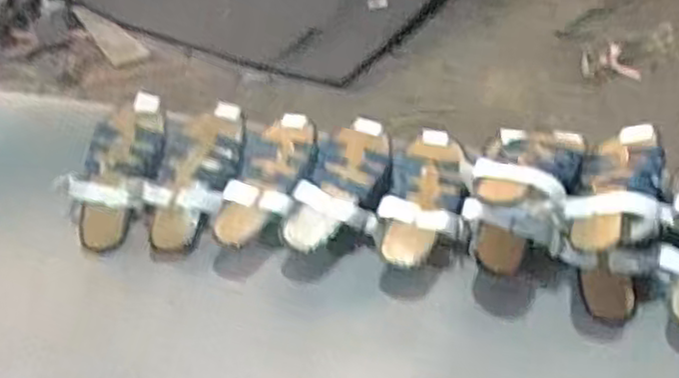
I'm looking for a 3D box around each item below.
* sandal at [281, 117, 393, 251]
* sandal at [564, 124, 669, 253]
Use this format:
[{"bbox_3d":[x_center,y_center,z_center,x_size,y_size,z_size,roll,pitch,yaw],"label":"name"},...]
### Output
[{"bbox_3d":[0.012,0.003,0.909,0.108,0.061,0.227,10,44,19],"label":"sandal"},{"bbox_3d":[0.323,-0.002,0.803,0.095,0.060,0.197,15,46,23],"label":"sandal"}]

